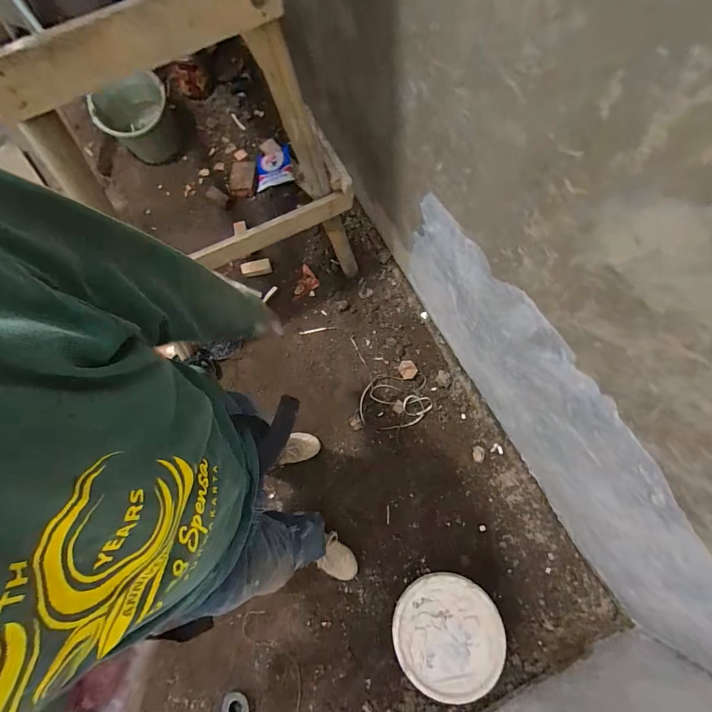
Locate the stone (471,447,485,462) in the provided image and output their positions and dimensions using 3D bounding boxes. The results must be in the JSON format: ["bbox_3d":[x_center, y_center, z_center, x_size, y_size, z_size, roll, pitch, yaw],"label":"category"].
[{"bbox_3d":[0.434,0.350,1.316,0.040,0.023,0.054,6,77,1],"label":"stone"}]

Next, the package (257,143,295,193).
[{"bbox_3d":[-0.334,-0.771,1.507,0.178,0.030,0.159,-14,86,10],"label":"package"}]

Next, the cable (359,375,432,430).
[{"bbox_3d":[0.145,0.166,1.358,0.263,0.034,0.196,-5,77,-1],"label":"cable"}]

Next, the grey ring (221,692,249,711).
[{"bbox_3d":[-0.377,1.100,1.151,0.085,0.031,0.069,27,79,6],"label":"grey ring"}]

